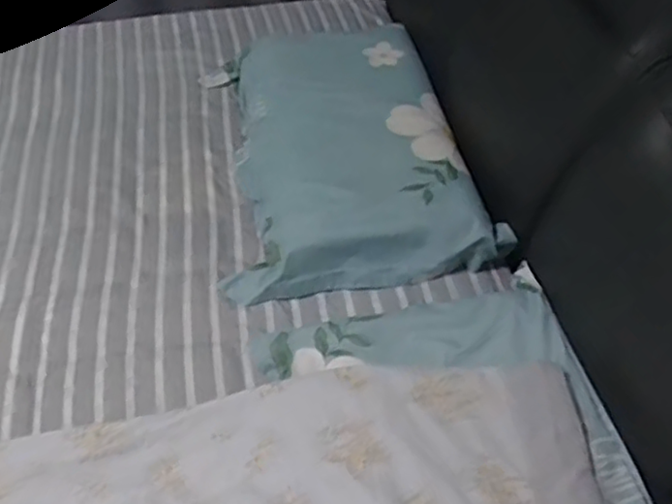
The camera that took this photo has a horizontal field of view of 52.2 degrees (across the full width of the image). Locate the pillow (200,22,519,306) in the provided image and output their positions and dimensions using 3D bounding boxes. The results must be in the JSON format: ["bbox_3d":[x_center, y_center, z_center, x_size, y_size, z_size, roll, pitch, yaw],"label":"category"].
[{"bbox_3d":[0.006,-0.208,1.299,0.449,0.112,0.647,-9,51,-7],"label":"pillow"}]

